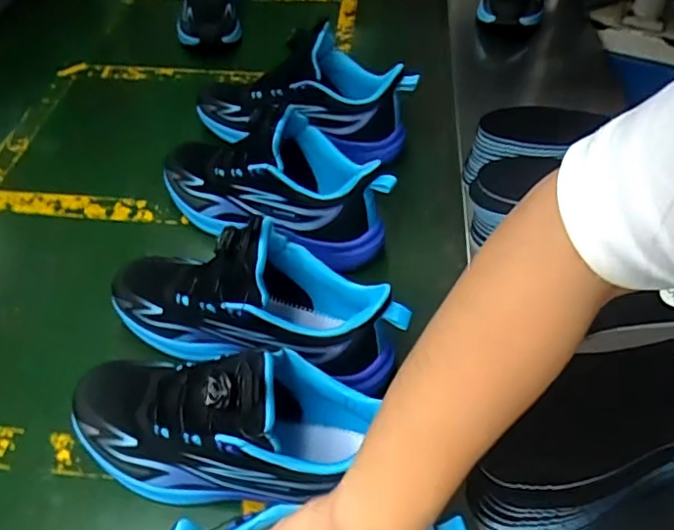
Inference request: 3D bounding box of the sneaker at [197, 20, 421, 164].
[{"bbox_3d":[-0.041,-0.213,0.694,0.276,0.119,0.085,13,50,6],"label":"sneaker"}]

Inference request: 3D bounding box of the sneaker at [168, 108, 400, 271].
[{"bbox_3d":[-0.074,-0.091,0.604,0.277,0.149,0.087,17,52,16],"label":"sneaker"}]

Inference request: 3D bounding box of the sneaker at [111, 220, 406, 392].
[{"bbox_3d":[-0.077,0.025,0.488,0.278,0.133,0.084,15,52,14],"label":"sneaker"}]

